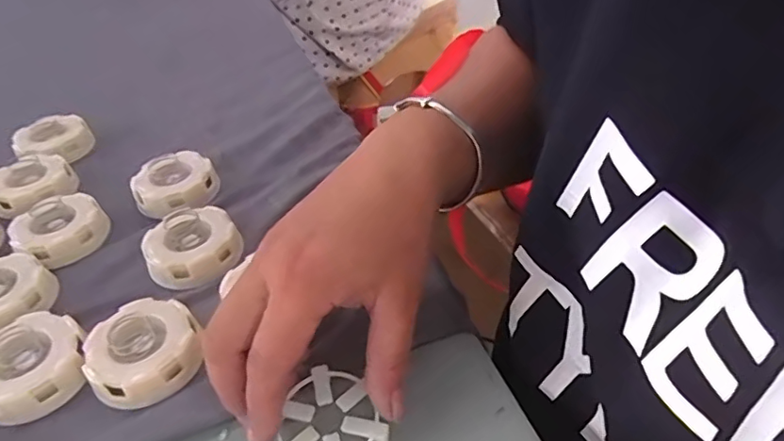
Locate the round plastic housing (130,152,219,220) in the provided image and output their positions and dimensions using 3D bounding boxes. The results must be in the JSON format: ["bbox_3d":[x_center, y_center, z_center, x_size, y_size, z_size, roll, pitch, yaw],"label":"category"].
[{"bbox_3d":[-0.173,-0.031,0.447,0.061,0.020,0.061,-3,41,3],"label":"round plastic housing"}]

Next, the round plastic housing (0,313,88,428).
[{"bbox_3d":[-0.201,0.080,0.312,0.056,0.028,0.052,-3,41,3],"label":"round plastic housing"}]

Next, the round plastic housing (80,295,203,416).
[{"bbox_3d":[-0.140,0.072,0.318,0.059,0.027,0.056,-3,41,3],"label":"round plastic housing"}]

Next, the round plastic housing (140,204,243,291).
[{"bbox_3d":[-0.134,0.019,0.384,0.060,0.027,0.053,-28,46,-24],"label":"round plastic housing"}]

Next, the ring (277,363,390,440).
[{"bbox_3d":[-0.028,0.101,0.280,0.052,0.006,0.059,6,42,8],"label":"ring"}]

